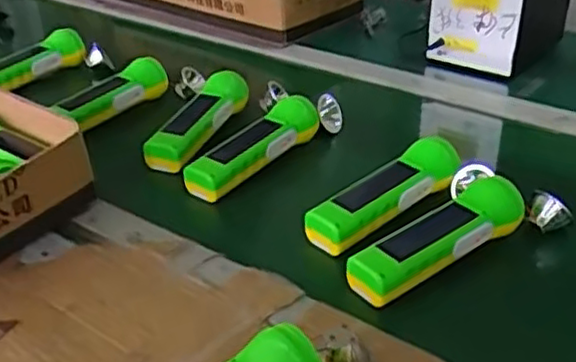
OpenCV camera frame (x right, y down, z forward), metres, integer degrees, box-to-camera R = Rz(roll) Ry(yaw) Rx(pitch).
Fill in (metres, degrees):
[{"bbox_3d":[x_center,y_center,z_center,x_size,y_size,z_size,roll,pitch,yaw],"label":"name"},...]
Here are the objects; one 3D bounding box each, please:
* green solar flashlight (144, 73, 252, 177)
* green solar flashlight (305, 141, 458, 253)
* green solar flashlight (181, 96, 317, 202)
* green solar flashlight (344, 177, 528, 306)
[{"bbox_3d":[-0.103,-0.067,0.775,0.062,0.047,0.168,11,33,20],"label":"green solar flashlight"},{"bbox_3d":[0.087,0.007,0.626,0.166,0.043,0.049,-24,37,-33],"label":"green solar flashlight"},{"bbox_3d":[-0.026,-0.042,0.723,0.052,0.036,0.200,21,37,33],"label":"green solar flashlight"},{"bbox_3d":[0.123,0.044,0.563,0.161,0.039,0.047,-21,36,-30],"label":"green solar flashlight"}]

